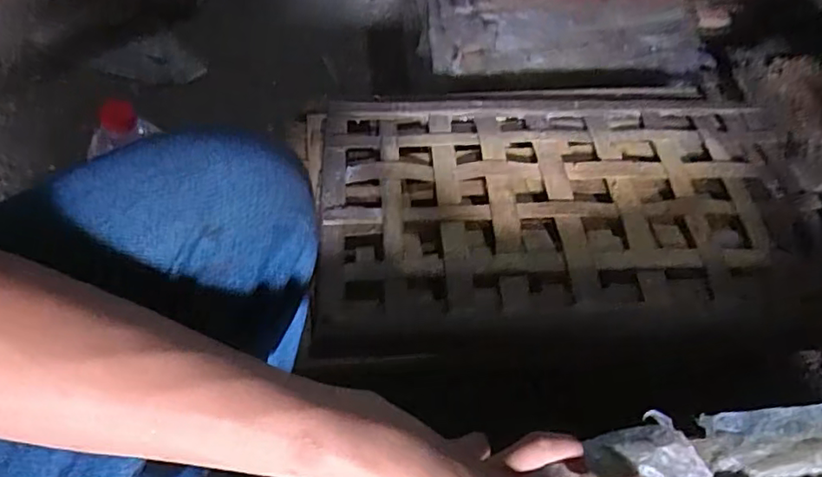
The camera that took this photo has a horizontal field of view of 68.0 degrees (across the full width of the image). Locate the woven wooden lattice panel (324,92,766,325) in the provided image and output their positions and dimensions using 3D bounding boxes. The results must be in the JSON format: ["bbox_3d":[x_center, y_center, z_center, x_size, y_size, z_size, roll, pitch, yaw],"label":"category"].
[{"bbox_3d":[0.160,-0.050,0.701,0.548,0.036,0.319,-3,48,-2],"label":"woven wooden lattice panel"}]

